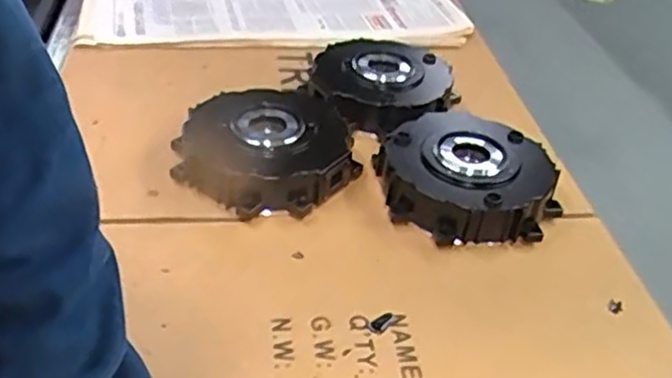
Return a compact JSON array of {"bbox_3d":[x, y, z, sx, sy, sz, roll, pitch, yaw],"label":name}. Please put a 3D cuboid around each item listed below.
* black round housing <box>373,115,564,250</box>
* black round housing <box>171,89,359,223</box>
[{"bbox_3d":[0.137,-0.012,0.735,0.181,0.060,0.171,4,37,-3],"label":"black round housing"},{"bbox_3d":[-0.069,-0.041,0.726,0.183,0.058,0.168,4,37,-3],"label":"black round housing"}]

